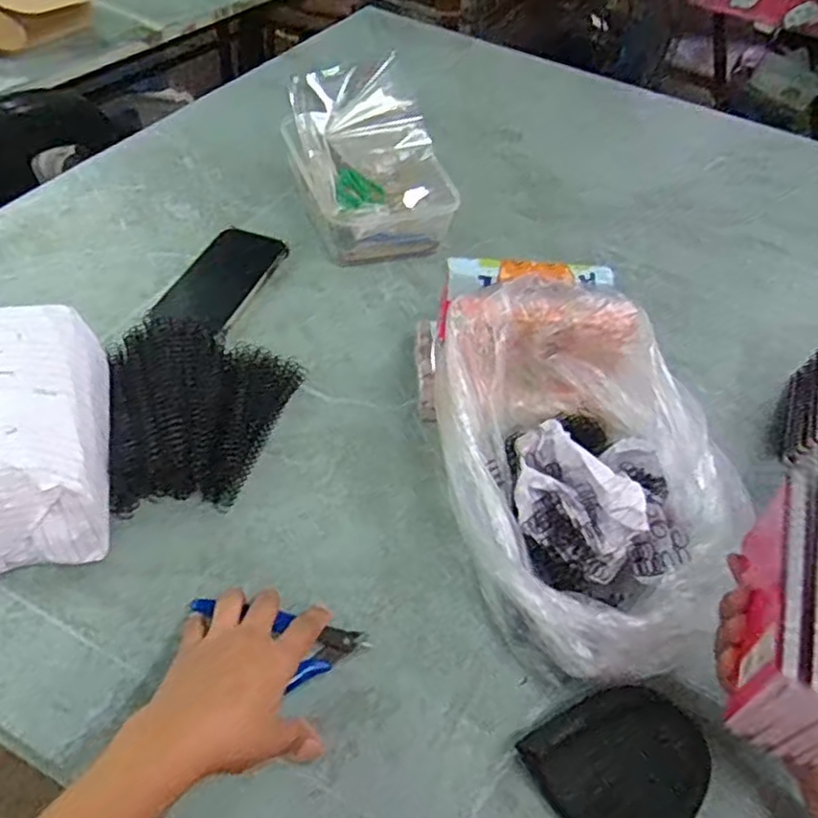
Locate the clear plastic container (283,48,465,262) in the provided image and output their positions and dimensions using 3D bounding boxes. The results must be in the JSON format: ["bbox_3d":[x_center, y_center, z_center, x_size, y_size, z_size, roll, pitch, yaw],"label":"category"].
[{"bbox_3d":[-0.052,-0.282,0.786,0.161,0.104,0.239,-10,53,-16],"label":"clear plastic container"}]

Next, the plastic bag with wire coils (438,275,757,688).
[{"bbox_3d":[0.132,0.040,0.517,0.211,0.114,0.300,-11,53,-16],"label":"plastic bag with wire coils"}]

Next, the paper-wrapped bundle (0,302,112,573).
[{"bbox_3d":[-0.283,0.020,0.488,0.121,0.121,0.184,-7,52,-13],"label":"paper-wrapped bundle"}]

